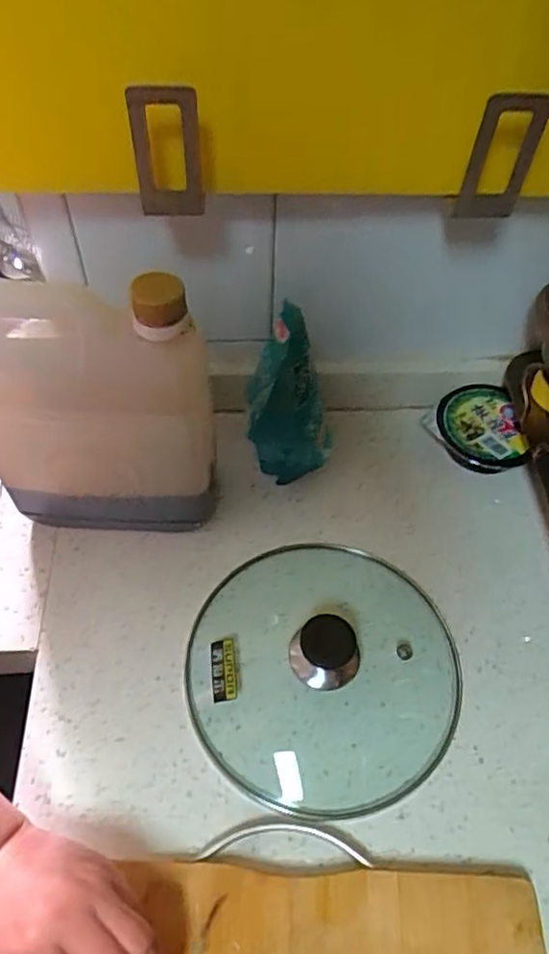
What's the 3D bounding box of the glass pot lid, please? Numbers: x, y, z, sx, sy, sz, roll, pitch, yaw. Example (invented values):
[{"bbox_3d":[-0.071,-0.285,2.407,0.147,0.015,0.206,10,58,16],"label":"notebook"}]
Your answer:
[{"bbox_3d":[0.039,0.128,0.455,0.188,0.052,0.201,0,54,-1],"label":"glass pot lid"}]

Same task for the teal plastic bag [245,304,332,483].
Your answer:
[{"bbox_3d":[0.012,-0.051,0.507,0.068,0.169,0.059,-2,54,-2],"label":"teal plastic bag"}]

